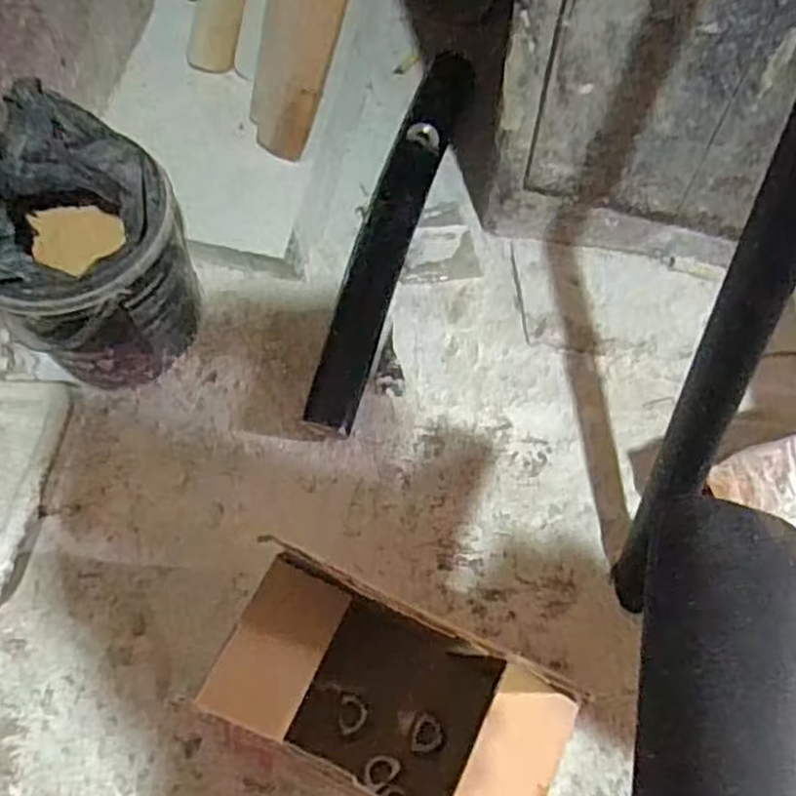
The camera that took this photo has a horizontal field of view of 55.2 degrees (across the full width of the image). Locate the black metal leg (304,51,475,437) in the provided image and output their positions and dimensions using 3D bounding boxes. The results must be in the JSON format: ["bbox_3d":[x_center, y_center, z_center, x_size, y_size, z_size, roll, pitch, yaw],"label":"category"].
[{"bbox_3d":[-0.002,-0.128,0.557,0.041,0.030,0.333,16,66,7],"label":"black metal leg"}]

